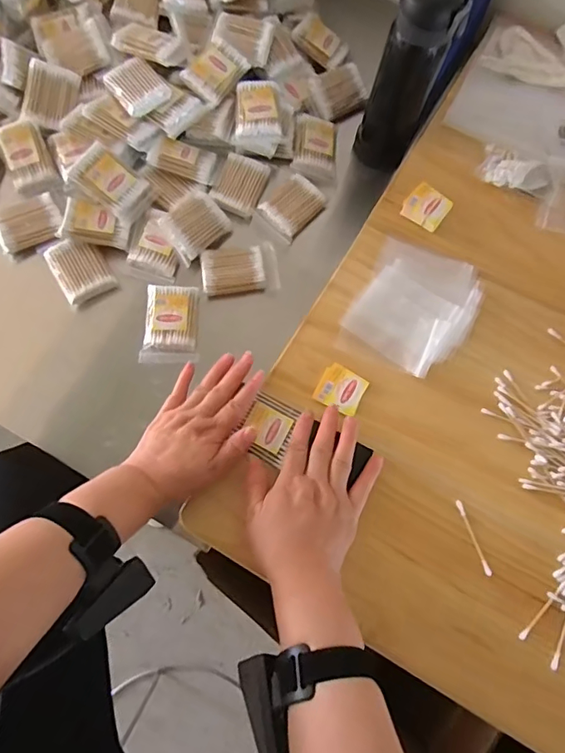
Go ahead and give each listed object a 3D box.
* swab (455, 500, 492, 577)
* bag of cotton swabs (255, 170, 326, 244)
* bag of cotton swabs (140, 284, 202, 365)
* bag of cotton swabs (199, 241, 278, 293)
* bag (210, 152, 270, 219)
[{"bbox_3d":[0.187,0.157,0.489,0.007,0.004,0.074,-18,76,-9],"label":"swab"},{"bbox_3d":[0.011,-0.214,0.629,0.059,0.014,0.079,39,75,7],"label":"bag of cotton swabs"},{"bbox_3d":[-0.129,-0.059,0.585,0.062,0.027,0.092,1,74,-4],"label":"bag of cotton swabs"},{"bbox_3d":[-0.051,-0.129,0.604,0.090,0.027,0.056,-6,75,-6],"label":"bag of cotton swabs"},{"bbox_3d":[-0.054,-0.242,0.630,0.057,0.015,0.079,21,74,2],"label":"bag"}]

